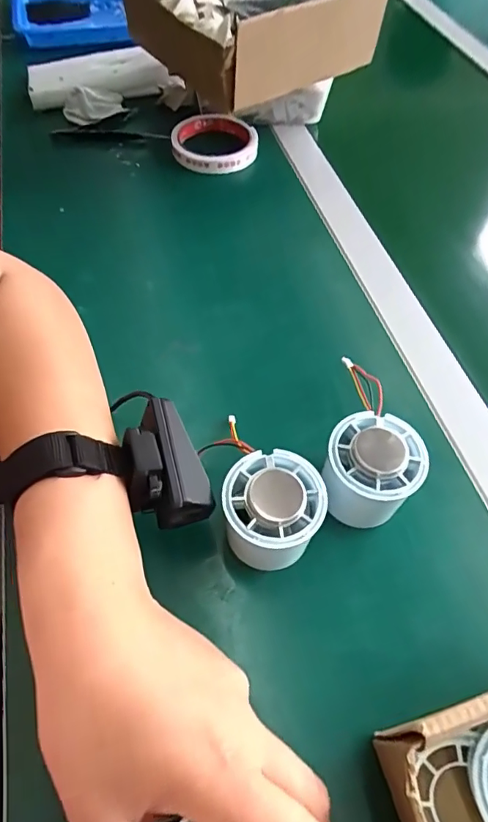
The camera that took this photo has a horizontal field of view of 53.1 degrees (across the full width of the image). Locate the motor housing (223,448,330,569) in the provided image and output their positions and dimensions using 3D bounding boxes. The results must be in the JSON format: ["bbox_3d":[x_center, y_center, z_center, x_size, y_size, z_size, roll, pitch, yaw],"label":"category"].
[{"bbox_3d":[0.015,0.058,0.280,0.052,0.063,0.051,-2,56,-4],"label":"motor housing"}]

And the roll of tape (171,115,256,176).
[{"bbox_3d":[-0.031,-0.291,0.530,0.090,0.024,0.090,-2,56,-5],"label":"roll of tape"}]

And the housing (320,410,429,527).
[{"bbox_3d":[0.074,0.039,0.295,0.053,0.062,0.057,18,57,9],"label":"housing"}]

